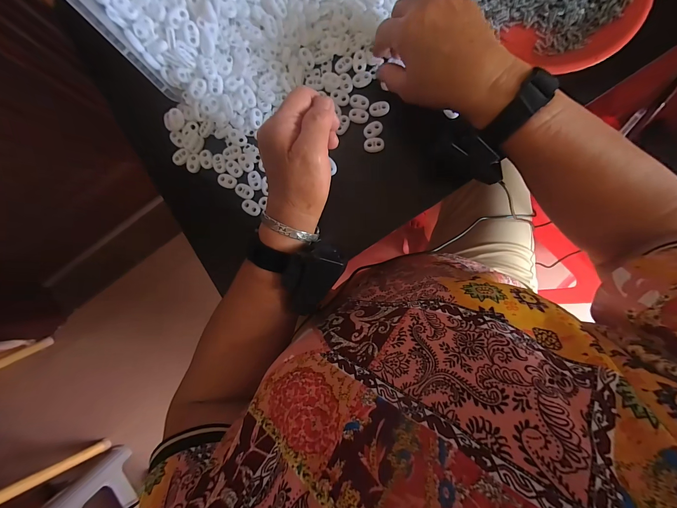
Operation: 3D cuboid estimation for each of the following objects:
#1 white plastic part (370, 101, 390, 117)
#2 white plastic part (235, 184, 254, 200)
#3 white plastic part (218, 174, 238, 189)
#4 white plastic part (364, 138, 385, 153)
[{"bbox_3d":[0.046,-0.164,0.328,0.021,0.004,0.017,-2,87,4],"label":"white plastic part"},{"bbox_3d":[-0.108,-0.073,0.336,0.022,0.004,0.015,29,89,5],"label":"white plastic part"},{"bbox_3d":[-0.129,-0.085,0.337,0.021,0.004,0.016,21,89,4],"label":"white plastic part"},{"bbox_3d":[0.040,-0.123,0.328,0.022,0.004,0.017,1,87,4],"label":"white plastic part"}]

